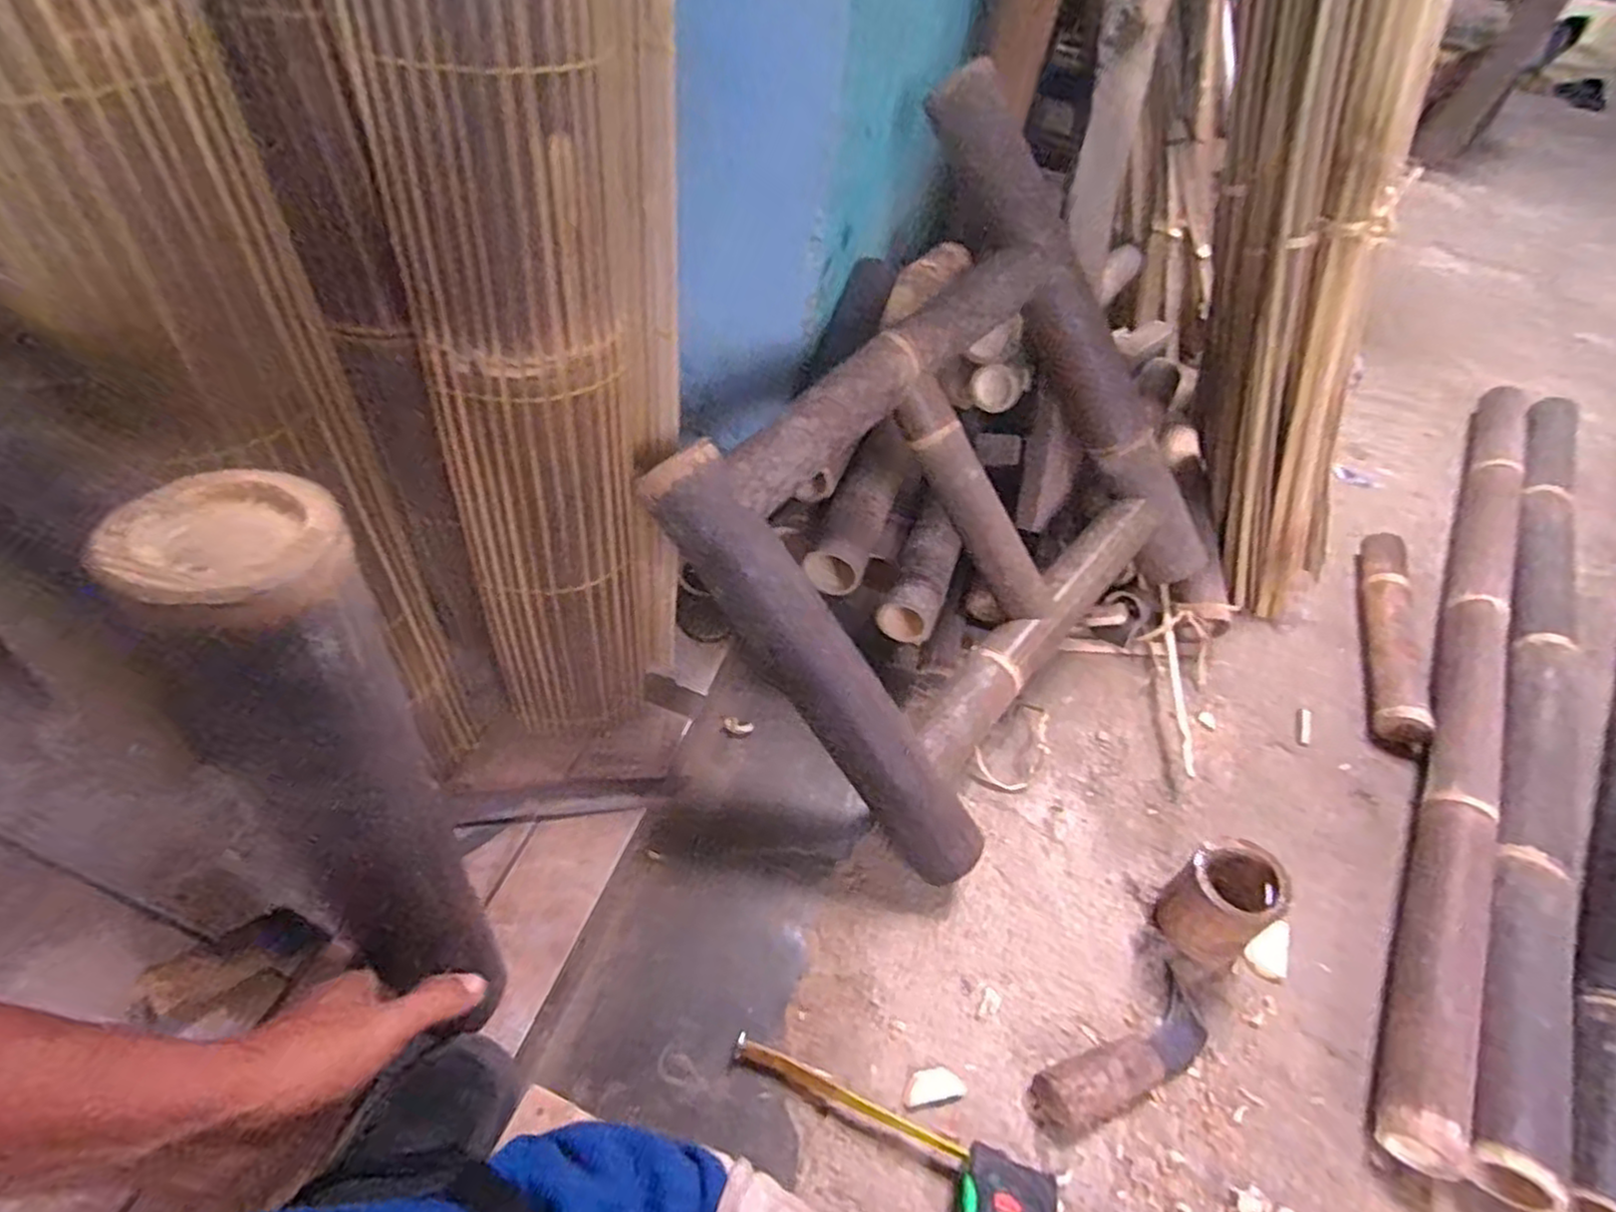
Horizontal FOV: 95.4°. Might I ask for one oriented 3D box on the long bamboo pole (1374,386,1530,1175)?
[{"bbox_3d":[0.933,0.040,1.027,0.080,0.075,1.411,31,54,17],"label":"long bamboo pole"}]

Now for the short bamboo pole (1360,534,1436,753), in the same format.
[{"bbox_3d":[0.832,0.021,1.044,0.061,0.071,0.398,19,53,17],"label":"short bamboo pole"}]

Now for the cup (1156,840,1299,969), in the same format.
[{"bbox_3d":[0.421,0.307,0.755,0.088,0.129,0.099,-33,62,-29],"label":"cup"}]

